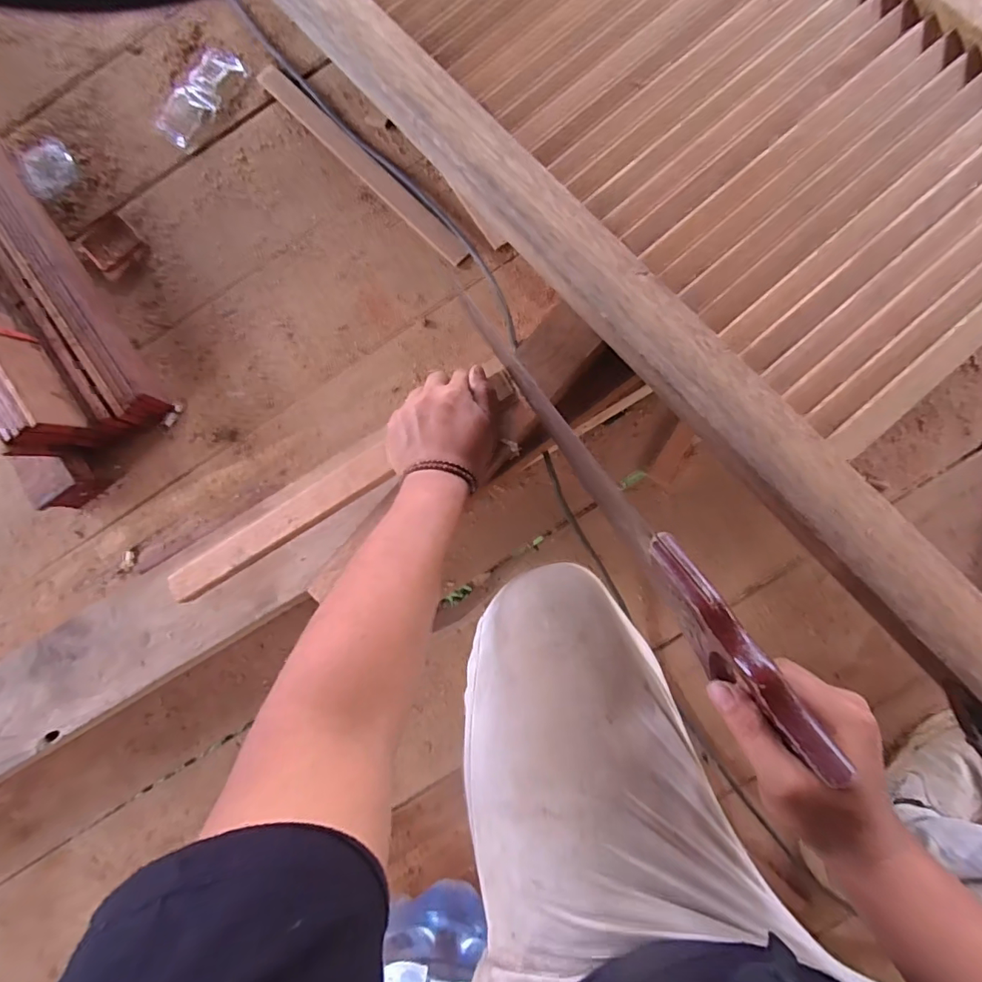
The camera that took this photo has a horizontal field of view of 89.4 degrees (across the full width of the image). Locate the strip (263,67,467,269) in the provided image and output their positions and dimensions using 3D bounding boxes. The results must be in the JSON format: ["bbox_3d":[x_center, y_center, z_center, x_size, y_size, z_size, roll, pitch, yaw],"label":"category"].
[{"bbox_3d":[-0.180,-0.451,0.682,0.032,0.007,0.394,-45,86,1],"label":"strip"}]

